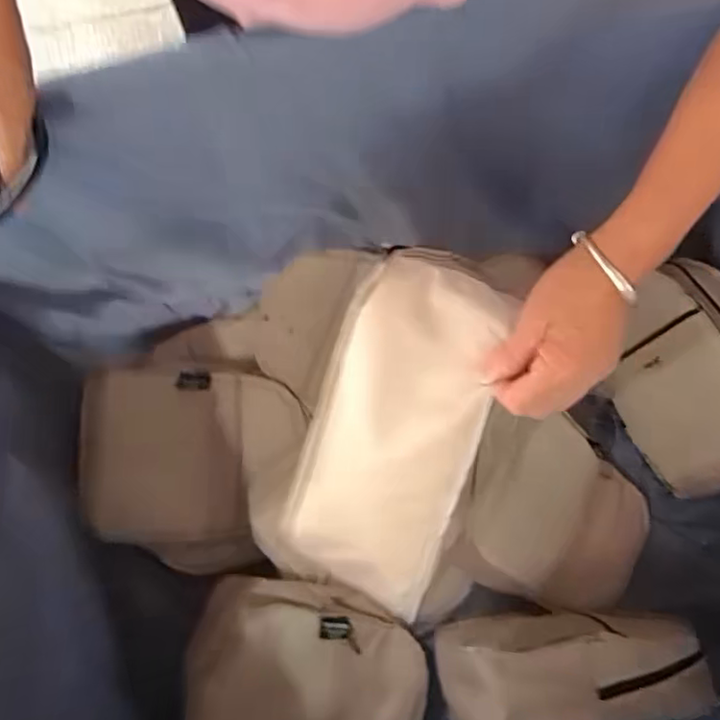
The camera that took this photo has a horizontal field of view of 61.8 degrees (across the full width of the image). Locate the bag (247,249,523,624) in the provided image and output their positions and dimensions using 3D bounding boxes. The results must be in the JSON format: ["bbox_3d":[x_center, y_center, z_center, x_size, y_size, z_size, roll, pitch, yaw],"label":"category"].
[{"bbox_3d":[0.014,0.062,0.472,0.151,0.053,0.289,25,104,5],"label":"bag"}]

